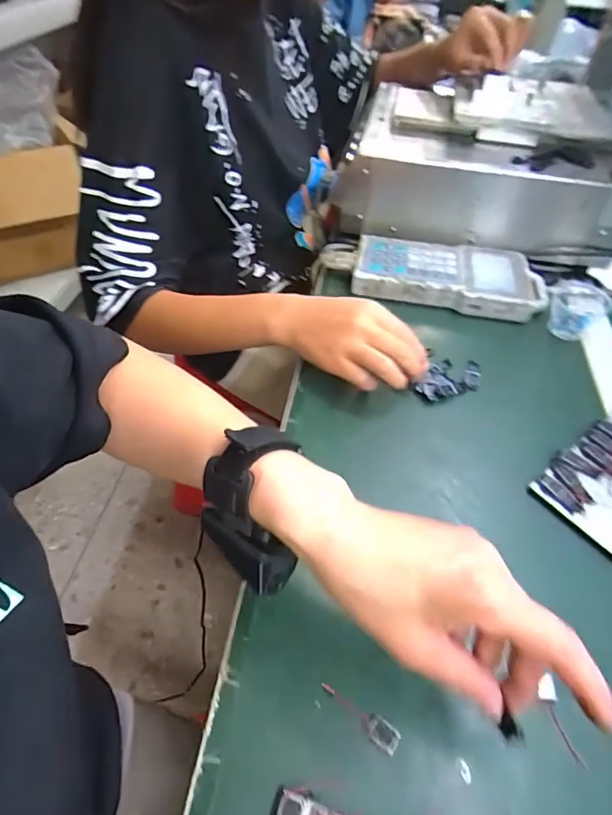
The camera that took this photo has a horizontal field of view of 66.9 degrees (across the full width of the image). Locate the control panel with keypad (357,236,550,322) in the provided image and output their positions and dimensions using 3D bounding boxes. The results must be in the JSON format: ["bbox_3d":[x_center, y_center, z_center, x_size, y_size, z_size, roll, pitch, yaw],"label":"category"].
[{"bbox_3d":[0.174,-0.160,0.560,0.229,0.028,0.107,9,50,4],"label":"control panel with keypad"}]

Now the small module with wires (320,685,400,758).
[{"bbox_3d":[0.032,0.182,0.276,0.051,0.004,0.014,32,55,21],"label":"small module with wires"}]

